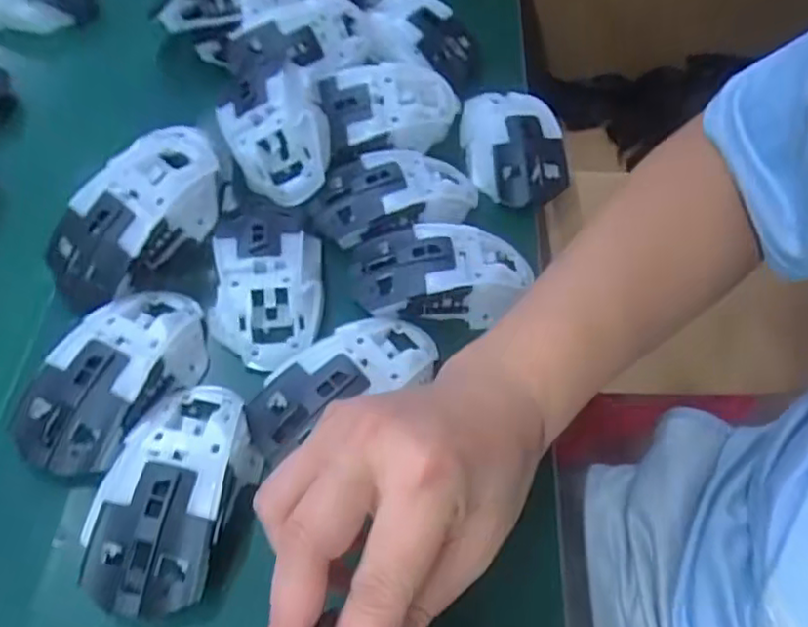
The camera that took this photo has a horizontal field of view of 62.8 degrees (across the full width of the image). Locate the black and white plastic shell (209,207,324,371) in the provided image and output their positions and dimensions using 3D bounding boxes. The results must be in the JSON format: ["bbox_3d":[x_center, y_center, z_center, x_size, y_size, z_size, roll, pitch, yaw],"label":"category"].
[{"bbox_3d":[-0.082,-0.028,0.395,0.062,0.026,0.114,-3,57,-4],"label":"black and white plastic shell"}]

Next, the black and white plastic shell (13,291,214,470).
[{"bbox_3d":[-0.154,0.030,0.353,0.061,0.034,0.113,22,59,11],"label":"black and white plastic shell"}]

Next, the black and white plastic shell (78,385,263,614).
[{"bbox_3d":[-0.111,0.084,0.322,0.062,0.033,0.114,16,58,8],"label":"black and white plastic shell"}]

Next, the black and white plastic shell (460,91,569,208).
[{"bbox_3d":[0.080,-0.122,0.481,0.065,0.030,0.100,-8,58,-7],"label":"black and white plastic shell"}]

